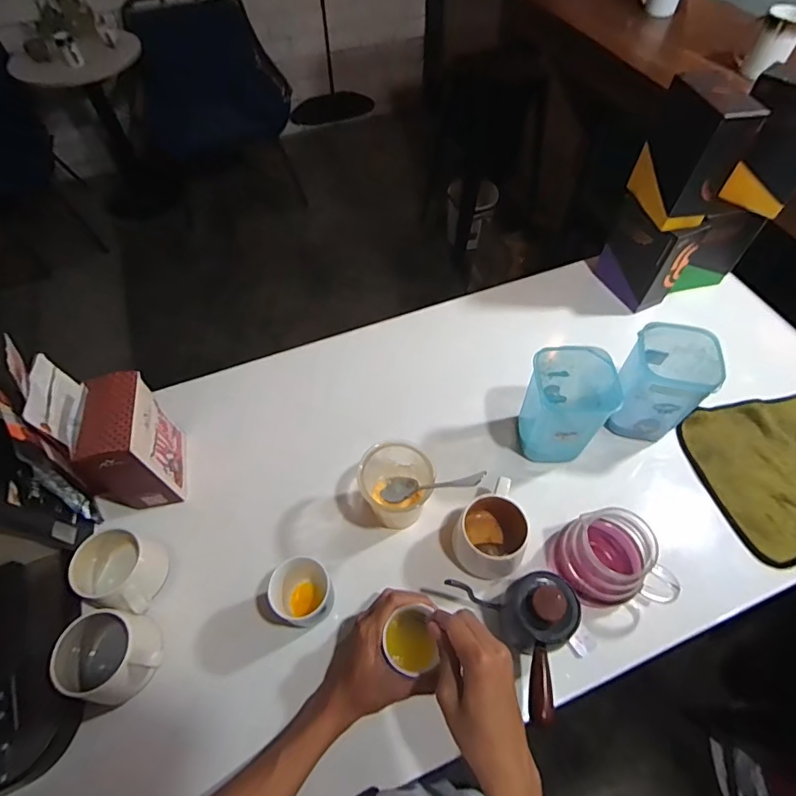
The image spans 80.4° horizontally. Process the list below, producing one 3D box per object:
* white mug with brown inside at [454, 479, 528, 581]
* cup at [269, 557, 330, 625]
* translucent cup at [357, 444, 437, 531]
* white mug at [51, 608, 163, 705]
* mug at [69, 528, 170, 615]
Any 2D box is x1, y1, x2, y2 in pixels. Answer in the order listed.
[{"bbox_3d":[0.114,0.157,0.577,0.077,0.080,0.099,13,56,8],"label":"white mug with brown inside"},{"bbox_3d":[-0.111,0.219,0.540,0.064,0.062,0.061,0,55,-1],"label":"cup"},{"bbox_3d":[-0.004,0.109,0.596,0.085,0.105,0.080,-6,55,-5],"label":"translucent cup"},{"bbox_3d":[-0.300,0.277,0.502,0.099,0.073,0.076,7,55,4],"label":"white mug"},{"bbox_3d":[-0.329,0.205,0.555,0.083,0.071,0.091,-4,55,-4],"label":"mug"}]

